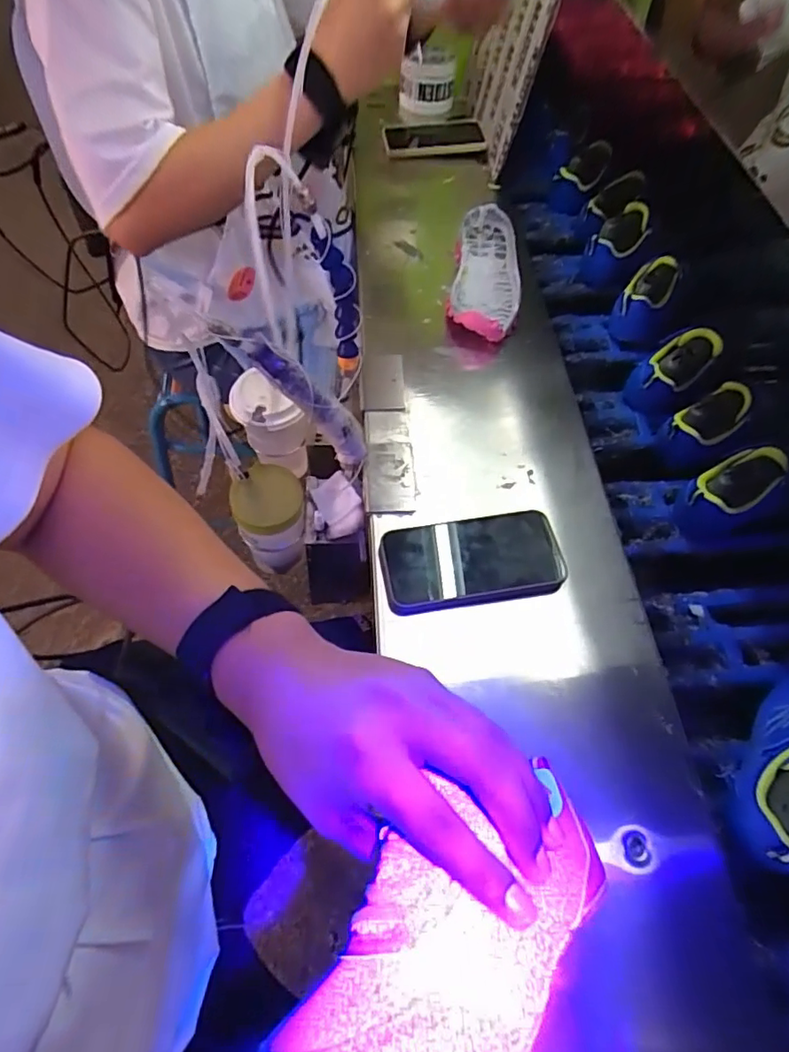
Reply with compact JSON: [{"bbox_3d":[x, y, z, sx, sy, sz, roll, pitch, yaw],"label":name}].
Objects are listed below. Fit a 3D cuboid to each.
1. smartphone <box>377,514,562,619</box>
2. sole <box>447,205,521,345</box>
[{"bbox_3d":[0.070,0.029,0.506,0.162,0.010,0.077,-9,55,-7],"label":"smartphone"},{"bbox_3d":[0.119,-0.332,0.720,0.082,0.036,0.246,7,55,4],"label":"sole"}]

